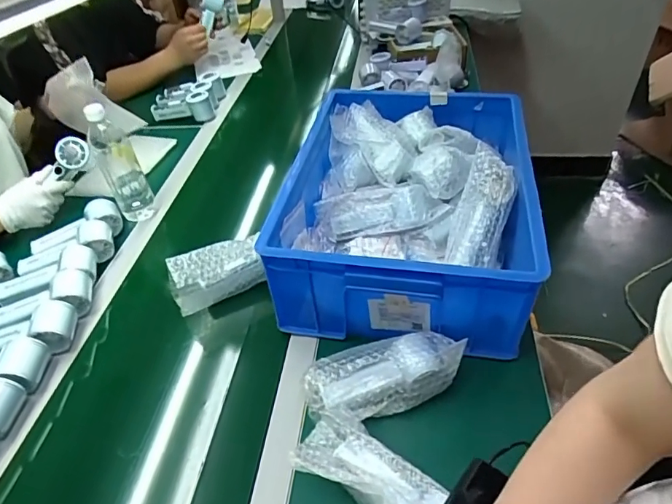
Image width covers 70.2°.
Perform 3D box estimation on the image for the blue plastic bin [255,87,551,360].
[{"bbox_3d":[0.115,-0.084,0.766,0.352,0.157,0.469,4,42,9],"label":"blue plastic bin"}]

